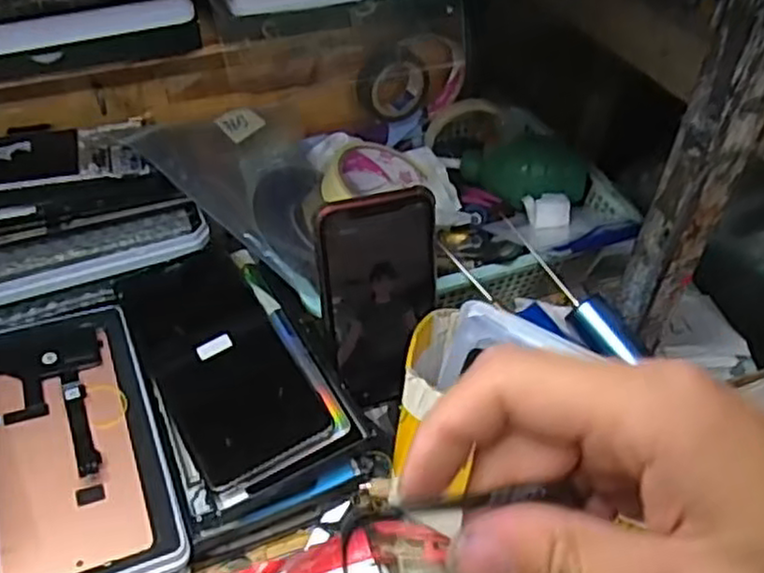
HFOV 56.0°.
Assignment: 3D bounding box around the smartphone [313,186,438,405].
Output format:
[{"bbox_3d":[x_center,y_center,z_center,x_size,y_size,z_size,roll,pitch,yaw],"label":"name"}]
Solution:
[{"bbox_3d":[0.001,0.010,0.462,0.075,0.144,0.006,-13,27,-14],"label":"smartphone"}]

